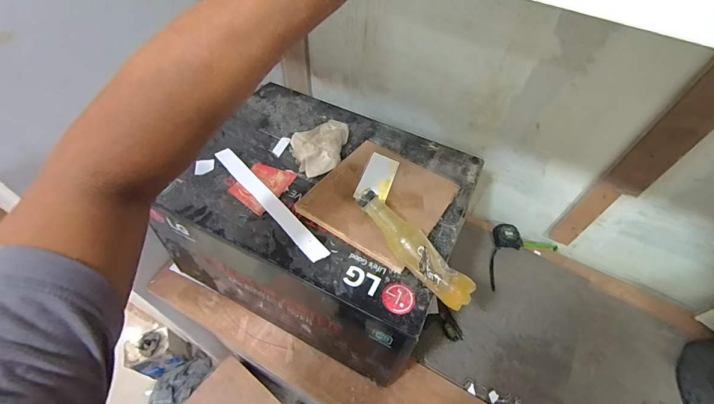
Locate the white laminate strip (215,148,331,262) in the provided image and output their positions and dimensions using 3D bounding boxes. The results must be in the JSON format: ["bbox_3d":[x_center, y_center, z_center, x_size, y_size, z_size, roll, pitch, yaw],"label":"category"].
[{"bbox_3d":[-0.158,-0.004,0.609,0.033,0.006,0.304,-31,60,-31],"label":"white laminate strip"}]

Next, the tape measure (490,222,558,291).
[{"bbox_3d":[0.410,0.124,0.923,0.244,0.039,0.130,-24,58,-19],"label":"tape measure"}]

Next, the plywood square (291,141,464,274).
[{"bbox_3d":[0.045,-0.013,0.617,0.211,0.015,0.233,28,52,20],"label":"plywood square"}]

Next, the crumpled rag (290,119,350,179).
[{"bbox_3d":[-0.077,-0.122,0.689,0.102,0.051,0.161,11,54,5],"label":"crumpled rag"}]

